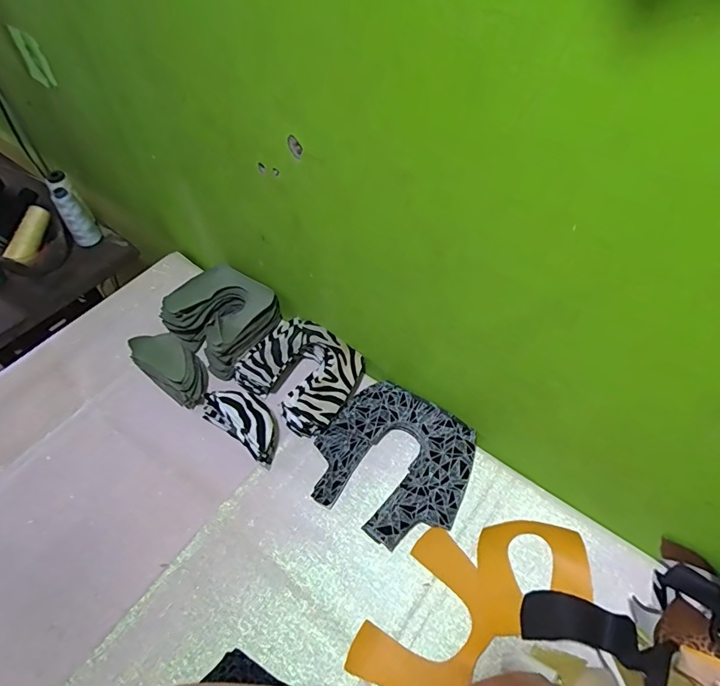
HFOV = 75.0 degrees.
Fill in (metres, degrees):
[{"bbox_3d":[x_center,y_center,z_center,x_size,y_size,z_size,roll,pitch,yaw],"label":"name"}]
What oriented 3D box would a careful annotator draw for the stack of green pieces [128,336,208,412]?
[{"bbox_3d":[-0.271,0.034,0.685,0.127,0.072,0.063,32,60,22],"label":"stack of green pieces"}]

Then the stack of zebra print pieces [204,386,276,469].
[{"bbox_3d":[-0.159,0.103,0.641,0.133,0.055,0.061,33,61,23],"label":"stack of zebra print pieces"}]

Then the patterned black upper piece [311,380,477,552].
[{"bbox_3d":[0.043,0.153,0.608,0.191,0.040,0.180,29,59,20],"label":"patterned black upper piece"}]

